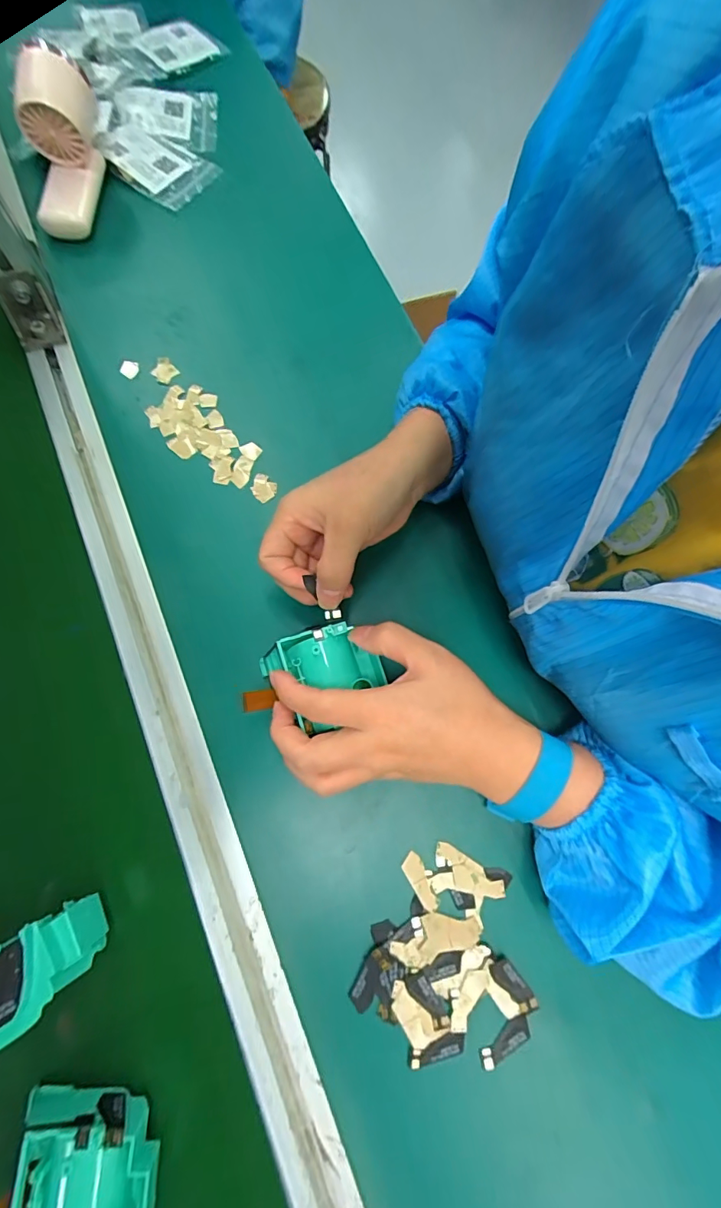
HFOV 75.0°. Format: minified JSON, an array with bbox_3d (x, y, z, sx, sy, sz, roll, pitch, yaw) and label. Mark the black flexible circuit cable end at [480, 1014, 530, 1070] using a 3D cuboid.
[{"bbox_3d":[0.089,0.269,0.288,0.037,0.004,0.013,-33,79,-10],"label":"black flexible circuit cable end"}]

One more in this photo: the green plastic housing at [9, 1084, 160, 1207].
[{"bbox_3d":[-0.142,0.304,0.244,0.068,0.034,0.074,-4,75,-3],"label":"green plastic housing"}]

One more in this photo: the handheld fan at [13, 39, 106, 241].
[{"bbox_3d":[-0.251,-0.386,0.398,0.067,0.096,0.094,-9,75,-4],"label":"handheld fan"}]

